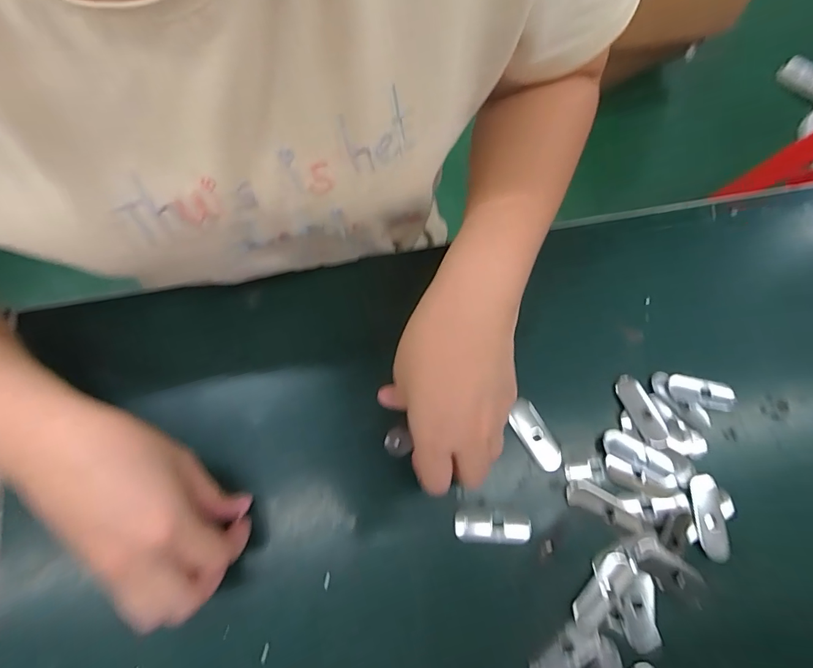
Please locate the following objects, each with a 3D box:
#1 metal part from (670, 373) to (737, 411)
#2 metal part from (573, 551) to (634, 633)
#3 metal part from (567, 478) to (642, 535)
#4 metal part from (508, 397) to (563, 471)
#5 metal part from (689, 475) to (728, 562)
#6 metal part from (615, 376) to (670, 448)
[{"bbox_3d":[0.220,0.043,0.319,0.050,0.004,0.021,11,73,2],"label":"metal part"},{"bbox_3d":[0.126,0.164,0.276,0.020,0.005,0.052,40,76,10],"label":"metal part"},{"bbox_3d":[0.136,0.117,0.292,0.052,0.004,0.018,25,74,6],"label":"metal part"},{"bbox_3d":[0.092,0.072,0.307,0.022,0.004,0.051,-26,76,-9],"label":"metal part"},{"bbox_3d":[0.206,0.125,0.293,0.020,0.004,0.054,2,73,-1],"label":"metal part"},{"bbox_3d":[0.172,0.056,0.314,0.020,0.006,0.054,-20,75,-7],"label":"metal part"}]

